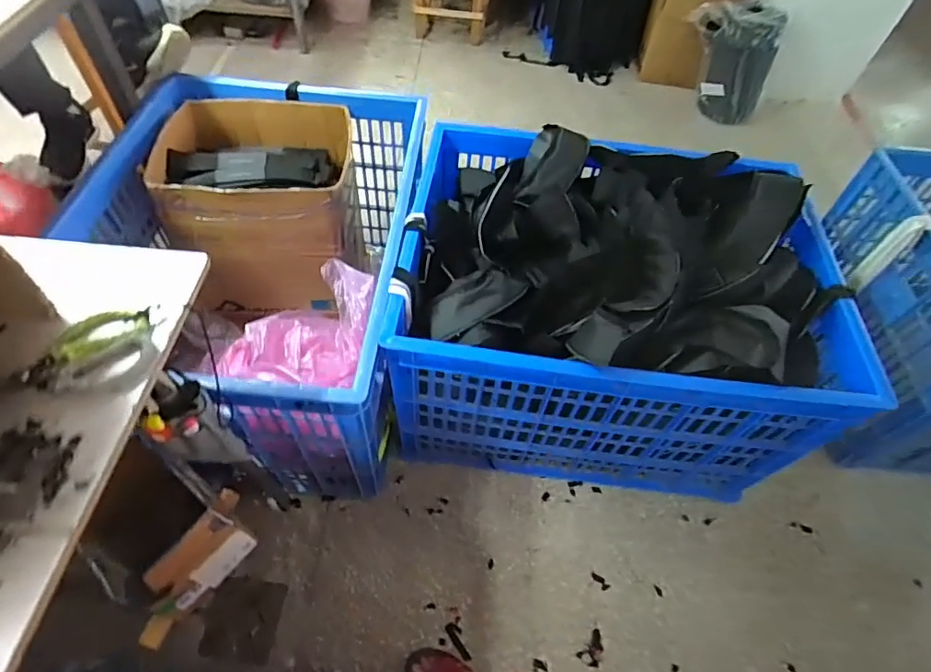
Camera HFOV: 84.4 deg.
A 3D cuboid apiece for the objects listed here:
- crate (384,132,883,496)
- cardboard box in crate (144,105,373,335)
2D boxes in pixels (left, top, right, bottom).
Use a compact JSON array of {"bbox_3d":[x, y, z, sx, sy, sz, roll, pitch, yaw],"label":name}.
[{"bbox_3d":[0.302,-0.053,1.184,0.848,0.577,0.618,8,55,2],"label":"crate"},{"bbox_3d":[-0.486,-0.316,1.285,0.413,0.373,0.390,-5,55,-7],"label":"cardboard box in crate"}]

